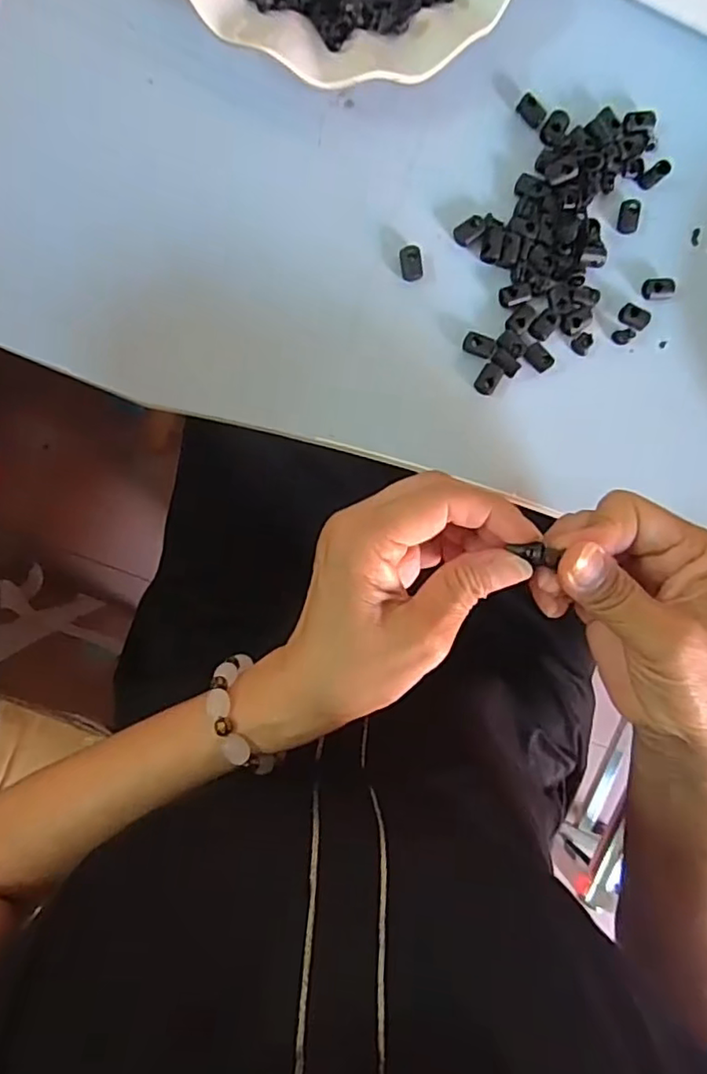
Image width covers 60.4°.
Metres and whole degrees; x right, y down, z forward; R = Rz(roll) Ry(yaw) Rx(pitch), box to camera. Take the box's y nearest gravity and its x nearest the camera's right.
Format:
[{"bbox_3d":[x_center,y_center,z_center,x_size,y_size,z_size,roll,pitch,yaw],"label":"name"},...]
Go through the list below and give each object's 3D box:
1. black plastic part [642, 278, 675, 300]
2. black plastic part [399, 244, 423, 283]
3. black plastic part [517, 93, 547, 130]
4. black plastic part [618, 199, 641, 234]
[{"bbox_3d":[0.163,-0.133,0.326,0.016,0.006,0.012,0,92,-6],"label":"black plastic part"},{"bbox_3d":[0.029,-0.138,0.305,0.011,0.004,0.017,-11,93,-6],"label":"black plastic part"},{"bbox_3d":[0.091,-0.218,0.310,0.015,0.004,0.010,40,87,-6],"label":"black plastic part"},{"bbox_3d":[0.146,-0.170,0.322,0.010,0.004,0.016,7,91,-6],"label":"black plastic part"}]

